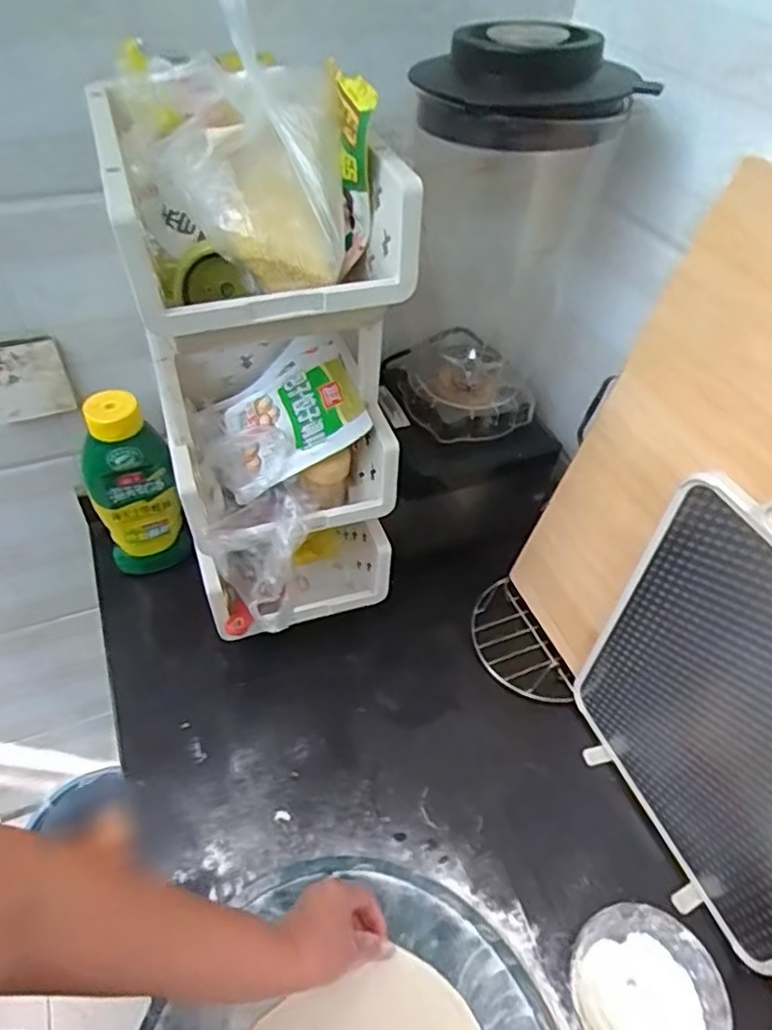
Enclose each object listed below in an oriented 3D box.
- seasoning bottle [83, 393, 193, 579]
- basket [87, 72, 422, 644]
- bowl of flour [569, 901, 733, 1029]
[{"bbox_3d":[-0.283,-0.026,0.734,0.090,0.233,0.049,-13,49,-17],"label":"seasoning bottle"},{"bbox_3d":[-0.111,-0.108,0.630,0.191,0.506,0.304,-12,49,-16],"label":"basket"},{"bbox_3d":[0.207,0.390,0.527,0.118,0.048,0.119,3,46,-3],"label":"bowl of flour"}]

